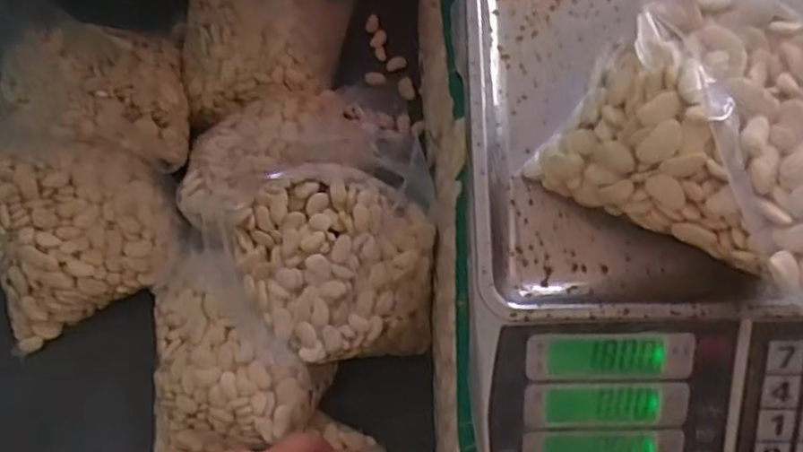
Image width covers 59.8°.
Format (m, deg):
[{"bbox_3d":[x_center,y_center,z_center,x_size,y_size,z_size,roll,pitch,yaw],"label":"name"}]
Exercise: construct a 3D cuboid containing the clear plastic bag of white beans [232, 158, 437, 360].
[{"bbox_3d":[-0.052,0.031,0.584,0.153,0.069,0.154,-9,70,-6],"label":"clear plastic bag of white beans"}]

